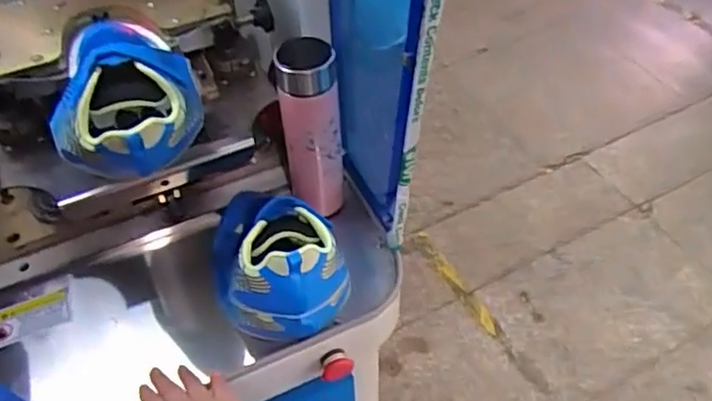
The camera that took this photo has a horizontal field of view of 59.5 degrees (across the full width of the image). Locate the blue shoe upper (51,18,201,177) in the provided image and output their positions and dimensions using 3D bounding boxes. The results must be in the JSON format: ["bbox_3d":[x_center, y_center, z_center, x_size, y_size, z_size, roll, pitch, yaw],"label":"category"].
[{"bbox_3d":[-0.237,-0.120,0.643,0.132,0.085,0.230,-12,51,-7],"label":"blue shoe upper"}]

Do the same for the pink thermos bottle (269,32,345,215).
[{"bbox_3d":[-0.050,-0.080,0.724,0.066,0.217,0.070,0,50,2],"label":"pink thermos bottle"}]

